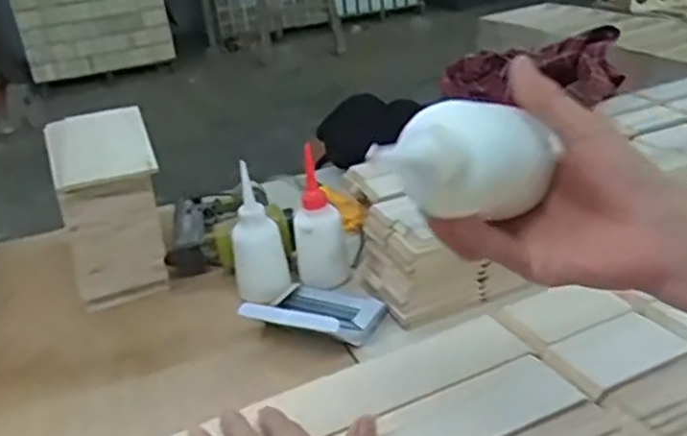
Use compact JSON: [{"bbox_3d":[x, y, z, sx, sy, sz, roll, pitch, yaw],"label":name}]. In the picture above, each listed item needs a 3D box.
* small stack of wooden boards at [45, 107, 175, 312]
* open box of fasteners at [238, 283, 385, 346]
[{"bbox_3d":[-0.296,-0.017,0.907,0.115,0.179,0.239,-14,27,-15],"label":"small stack of wooden boards"},{"bbox_3d":[-0.031,0.096,0.762,0.128,0.040,0.122,10,30,30],"label":"open box of fasteners"}]

